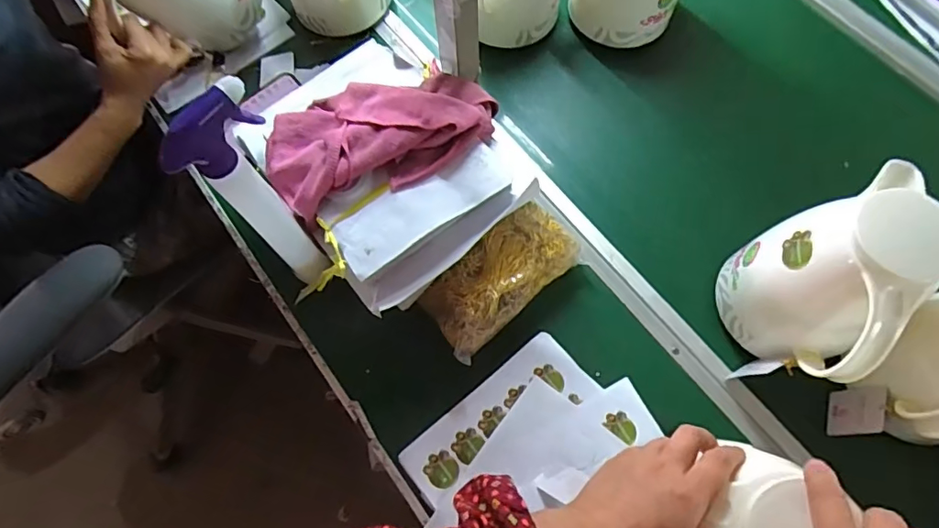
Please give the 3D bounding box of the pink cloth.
[{"bbox_3d":[-0.088,-0.135,0.543,0.248,0.049,0.128,-19,70,-5],"label":"pink cloth"}]

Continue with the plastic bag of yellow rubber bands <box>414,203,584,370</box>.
[{"bbox_3d":[0.036,0.018,0.582,0.181,0.075,0.077,-42,74,-13],"label":"plastic bag of yellow rubber bands"}]

